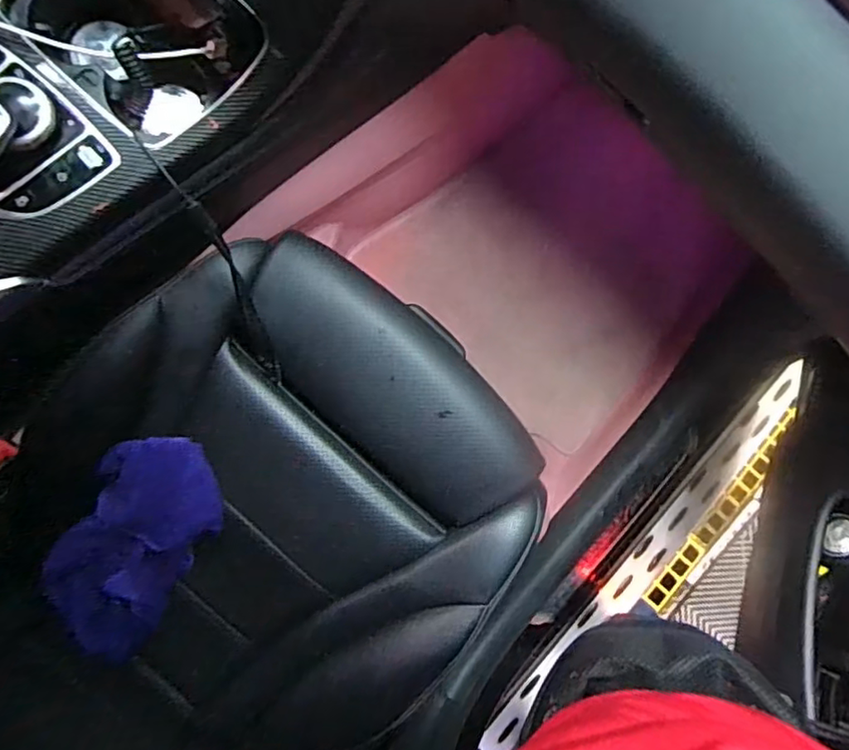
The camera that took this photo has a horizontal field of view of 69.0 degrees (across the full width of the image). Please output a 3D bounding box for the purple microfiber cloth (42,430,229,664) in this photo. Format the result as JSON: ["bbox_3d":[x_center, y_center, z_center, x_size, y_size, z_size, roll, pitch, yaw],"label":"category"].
[{"bbox_3d":[-0.300,0.173,0.636,0.128,0.050,0.234,32,84,-4],"label":"purple microfiber cloth"}]

